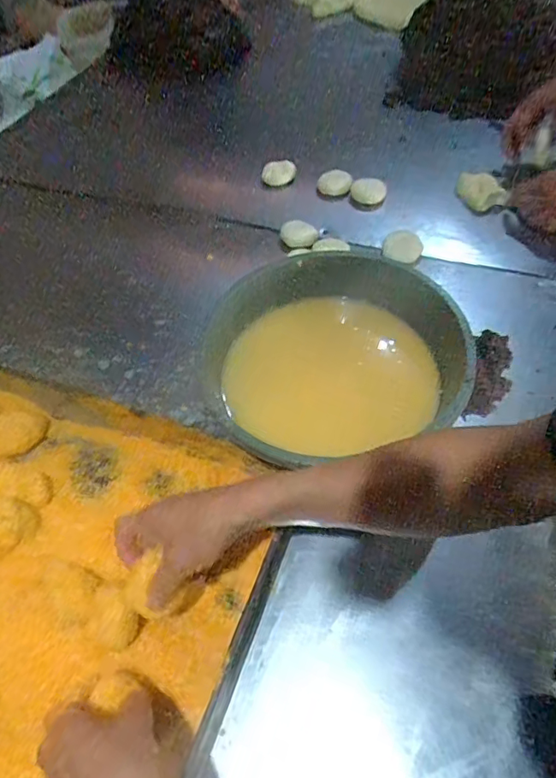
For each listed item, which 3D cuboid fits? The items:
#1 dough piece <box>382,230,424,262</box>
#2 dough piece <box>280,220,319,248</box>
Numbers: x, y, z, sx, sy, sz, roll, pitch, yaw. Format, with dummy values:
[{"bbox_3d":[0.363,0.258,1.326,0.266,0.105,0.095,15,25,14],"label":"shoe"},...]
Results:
[{"bbox_3d":[0.199,-0.228,0.811,0.060,0.046,0.025,12,56,11],"label":"dough piece"},{"bbox_3d":[0.033,-0.251,0.822,0.060,0.033,0.033,16,57,13],"label":"dough piece"}]

